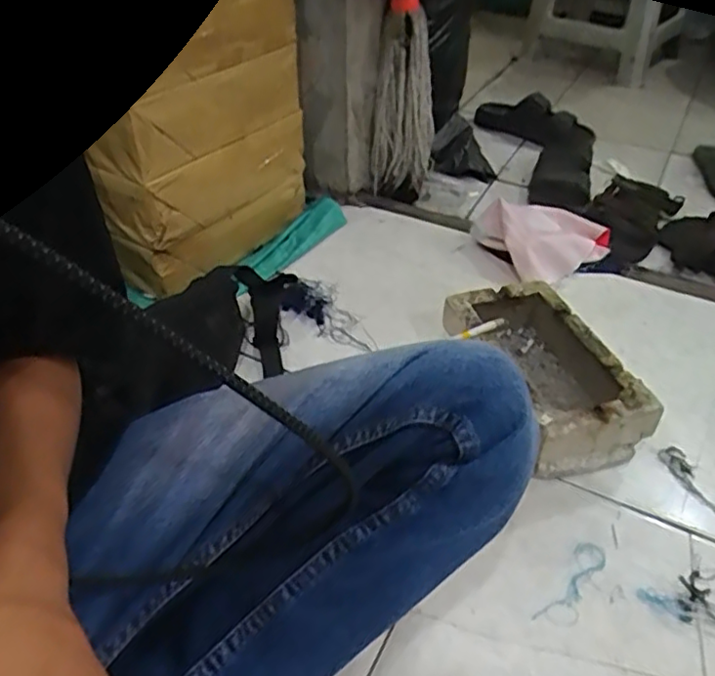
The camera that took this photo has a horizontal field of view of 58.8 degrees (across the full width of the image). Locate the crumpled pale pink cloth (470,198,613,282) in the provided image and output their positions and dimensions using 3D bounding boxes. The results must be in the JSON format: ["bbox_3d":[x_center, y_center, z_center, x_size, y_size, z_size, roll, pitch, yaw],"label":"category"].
[{"bbox_3d":[0.277,-0.148,0.930,0.174,0.068,0.140,-15,43,-20],"label":"crumpled pale pink cloth"}]

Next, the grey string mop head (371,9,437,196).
[{"bbox_3d":[0.080,-0.361,1.007,0.080,0.267,0.076,23,44,23],"label":"grey string mop head"}]

